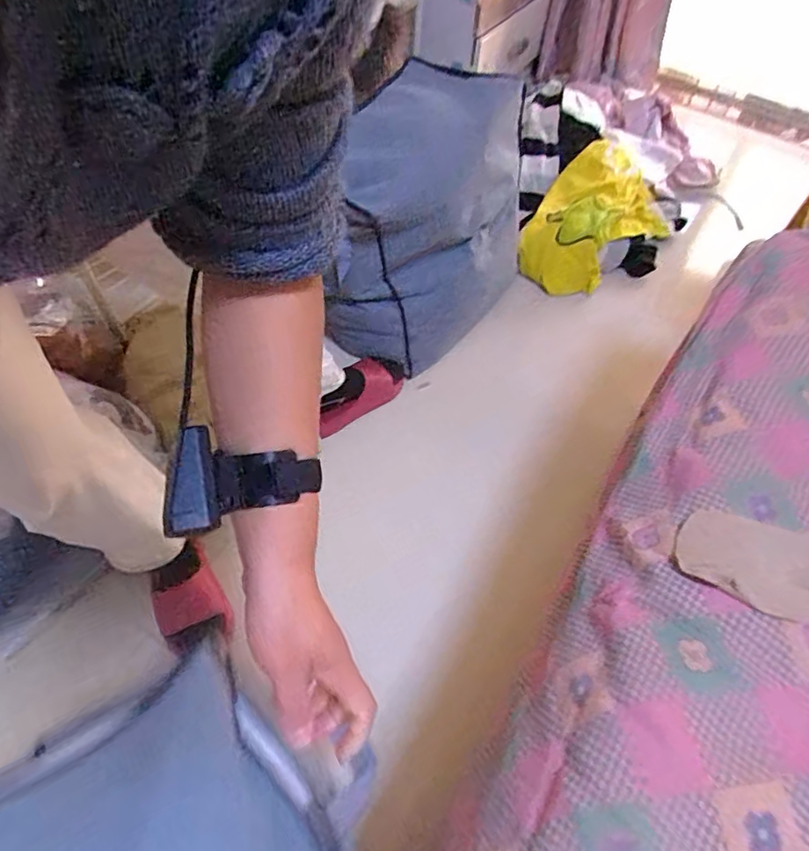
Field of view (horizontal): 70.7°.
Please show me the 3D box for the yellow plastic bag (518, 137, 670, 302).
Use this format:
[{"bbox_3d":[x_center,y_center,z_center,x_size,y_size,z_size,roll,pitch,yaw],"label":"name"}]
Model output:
[{"bbox_3d":[0.456,-0.479,1.361,0.274,0.133,0.386,33,61,17],"label":"yellow plastic bag"}]

